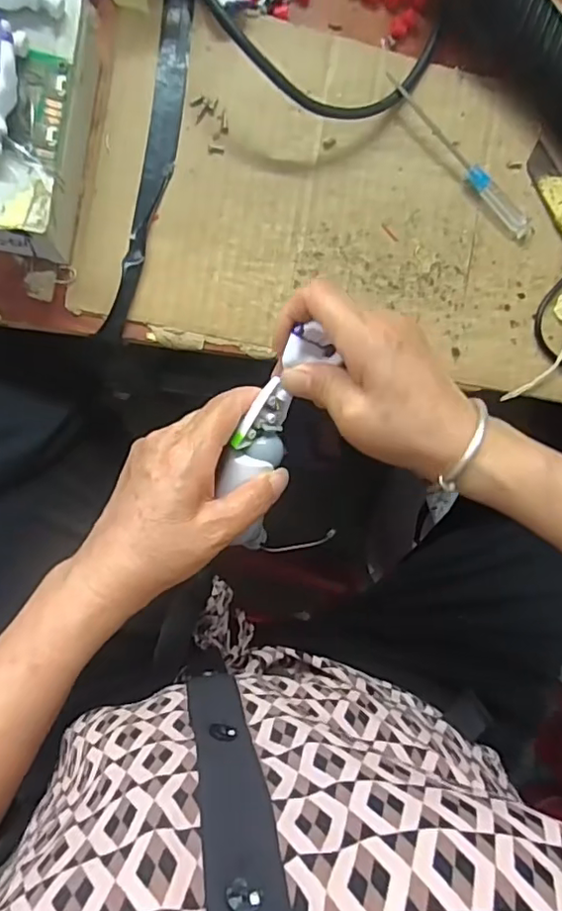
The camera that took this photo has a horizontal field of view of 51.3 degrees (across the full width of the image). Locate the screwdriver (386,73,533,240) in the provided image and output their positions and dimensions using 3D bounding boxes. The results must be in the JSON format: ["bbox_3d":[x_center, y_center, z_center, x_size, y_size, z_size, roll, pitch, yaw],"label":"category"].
[{"bbox_3d":[0.110,-0.180,0.357,0.127,0.009,0.012,43,83,-6],"label":"screwdriver"}]

